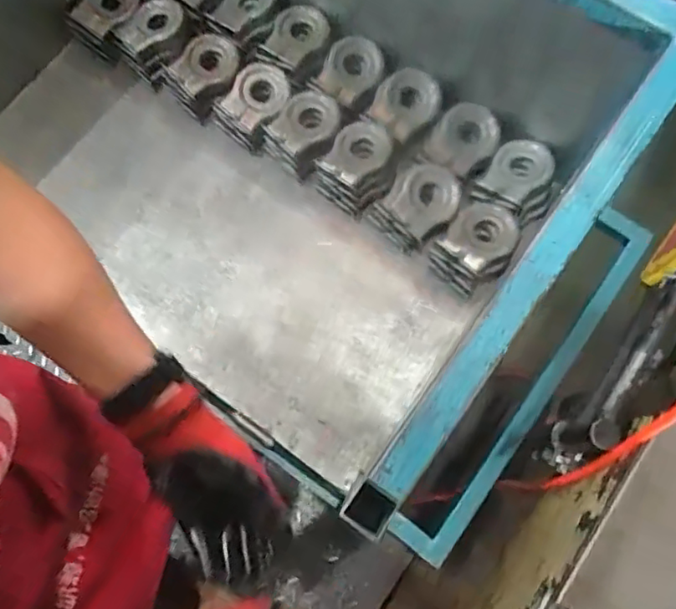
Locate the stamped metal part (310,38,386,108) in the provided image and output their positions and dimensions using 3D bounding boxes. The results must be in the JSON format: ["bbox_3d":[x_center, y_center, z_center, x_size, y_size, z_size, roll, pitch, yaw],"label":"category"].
[{"bbox_3d":[0.022,-0.398,0.996,0.094,0.050,0.114,27,77,8],"label":"stamped metal part"}]

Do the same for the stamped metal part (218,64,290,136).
[{"bbox_3d":[-0.132,-0.344,0.986,0.094,0.029,0.115,33,78,9],"label":"stamped metal part"}]

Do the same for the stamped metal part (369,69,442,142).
[{"bbox_3d":[0.114,-0.339,0.986,0.107,0.024,0.097,-41,92,13],"label":"stamped metal part"}]

